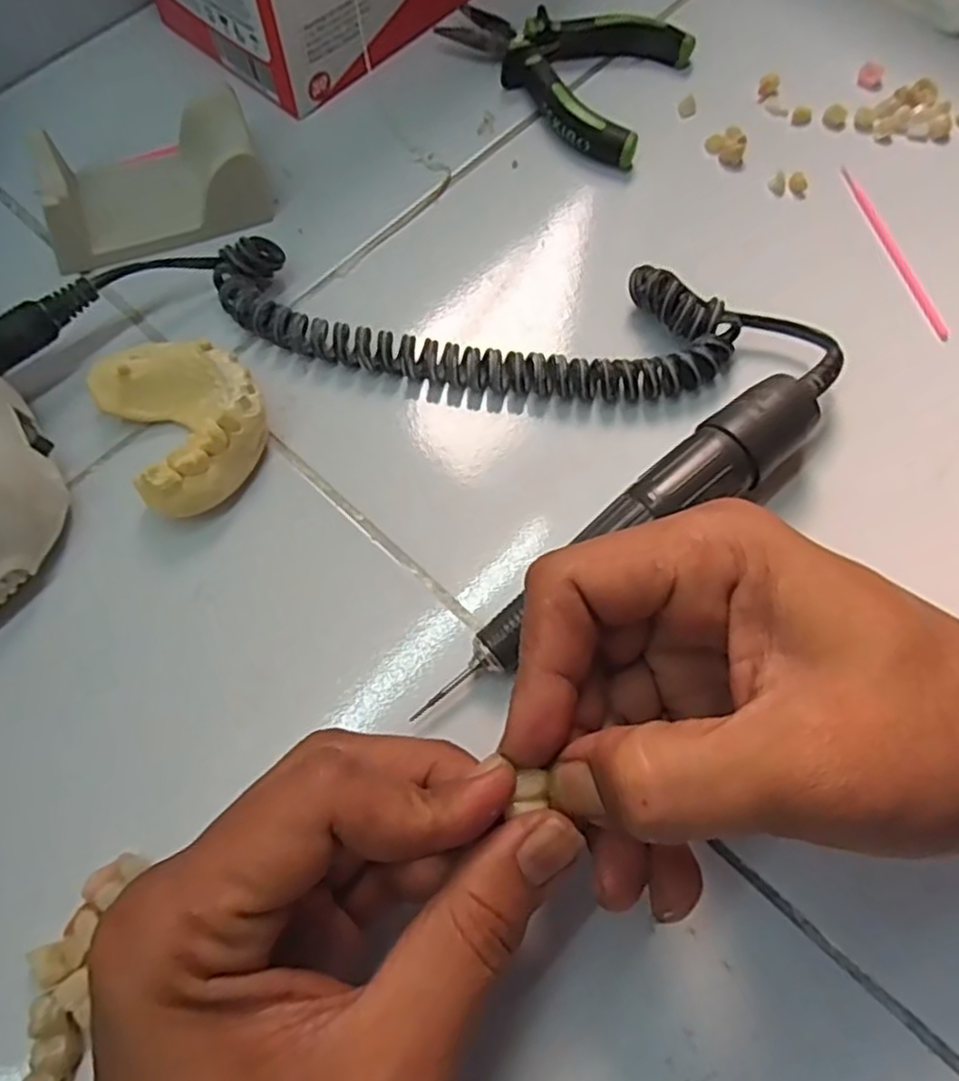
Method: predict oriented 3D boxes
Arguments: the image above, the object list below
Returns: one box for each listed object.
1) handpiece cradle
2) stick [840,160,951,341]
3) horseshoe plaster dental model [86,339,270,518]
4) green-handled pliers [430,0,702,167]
[{"bbox_3d":[-0.136,-0.148,0.302,0.088,0.031,0.050,-18,71,-9],"label":"handpiece cradle"},{"bbox_3d":[0.177,-0.125,0.311,0.005,0.007,0.093,-12,70,-7],"label":"stick"},{"bbox_3d":[-0.106,-0.045,0.266,0.050,0.028,0.069,-30,73,-13],"label":"horseshoe plaster dental model"},{"bbox_3d":[0.036,-0.225,0.343,0.108,0.015,0.081,25,70,7],"label":"green-handled pliers"}]

